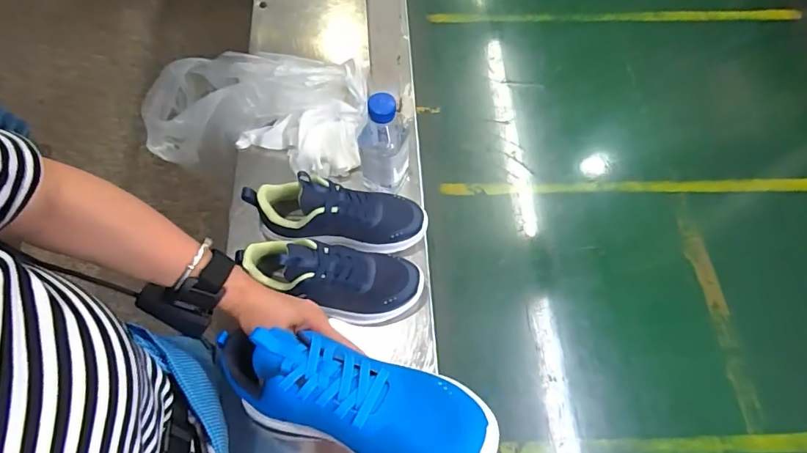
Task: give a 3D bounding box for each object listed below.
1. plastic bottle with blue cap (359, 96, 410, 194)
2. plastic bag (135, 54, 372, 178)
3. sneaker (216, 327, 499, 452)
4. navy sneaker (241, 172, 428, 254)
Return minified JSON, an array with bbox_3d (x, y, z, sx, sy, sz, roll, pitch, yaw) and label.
[{"bbox_3d":[-0.025,-0.107,0.580,0.064,0.157,0.068,-5,64,-3],"label":"plastic bottle with blue cap"},{"bbox_3d":[-0.247,-0.177,0.690,0.380,0.137,0.168,6,67,19],"label":"plastic bag"},{"bbox_3d":[-0.055,0.154,0.405,0.260,0.098,0.097,10,67,21],"label":"sneaker"},{"bbox_3d":[-0.080,-0.017,0.569,0.220,0.092,0.073,8,67,-11],"label":"navy sneaker"}]

